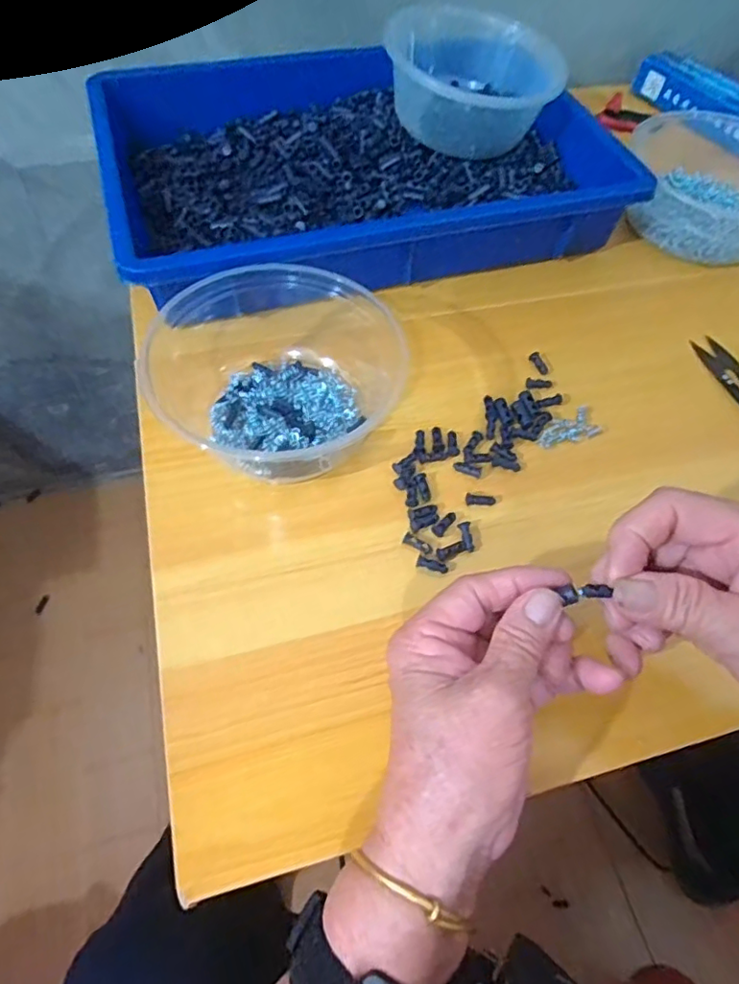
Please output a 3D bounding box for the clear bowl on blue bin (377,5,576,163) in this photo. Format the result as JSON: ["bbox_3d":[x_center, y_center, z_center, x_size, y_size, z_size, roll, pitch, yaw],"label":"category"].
[{"bbox_3d":[0.081,-0.323,0.463,0.129,0.060,0.112,26,61,11],"label":"clear bowl on blue bin"}]

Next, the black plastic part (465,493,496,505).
[{"bbox_3d":[0.063,0.004,0.325,0.017,0.004,0.007,-1,62,-4],"label":"black plastic part"}]

